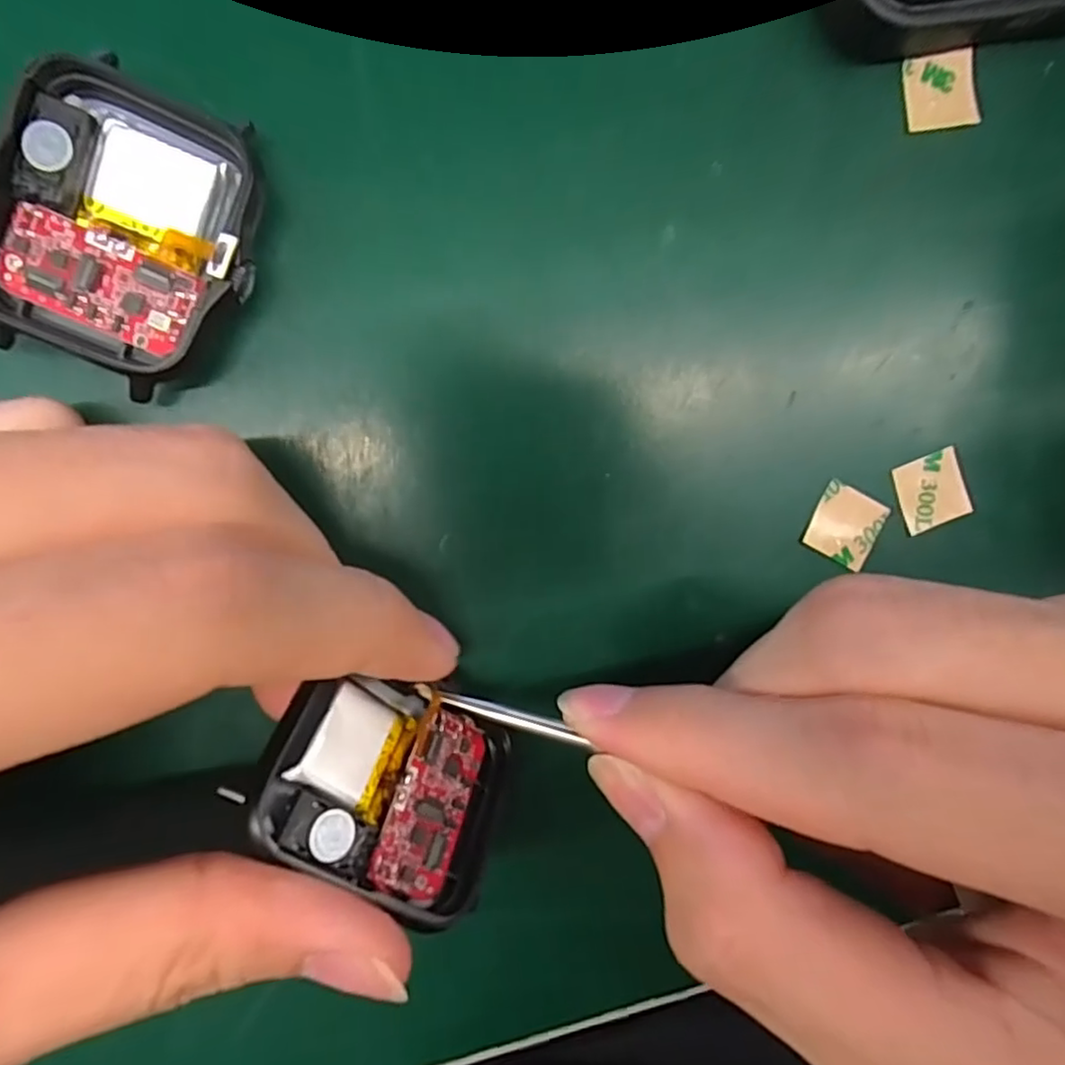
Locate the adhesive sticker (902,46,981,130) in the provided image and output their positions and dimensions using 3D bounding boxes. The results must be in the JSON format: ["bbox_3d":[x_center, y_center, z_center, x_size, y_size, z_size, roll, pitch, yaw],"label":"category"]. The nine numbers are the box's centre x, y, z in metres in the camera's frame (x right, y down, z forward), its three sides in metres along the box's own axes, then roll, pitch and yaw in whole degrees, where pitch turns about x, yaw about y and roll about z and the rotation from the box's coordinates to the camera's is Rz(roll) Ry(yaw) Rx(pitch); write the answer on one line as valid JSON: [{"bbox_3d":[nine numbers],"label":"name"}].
[{"bbox_3d":[0.083,-0.090,0.128,0.016,0.004,0.016,-6,89,-7],"label":"adhesive sticker"}]

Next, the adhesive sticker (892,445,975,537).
[{"bbox_3d":[0.086,-0.009,0.136,0.015,0.004,0.015,-21,97,-5],"label":"adhesive sticker"}]

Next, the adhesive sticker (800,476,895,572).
[{"bbox_3d":[0.067,-0.001,0.133,0.015,0.004,0.016,29,90,-9],"label":"adhesive sticker"}]

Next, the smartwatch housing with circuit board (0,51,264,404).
[{"bbox_3d":[-0.065,-0.049,0.102,0.037,0.010,0.046,20,91,-9],"label":"smartwatch housing with circuit board"}]

